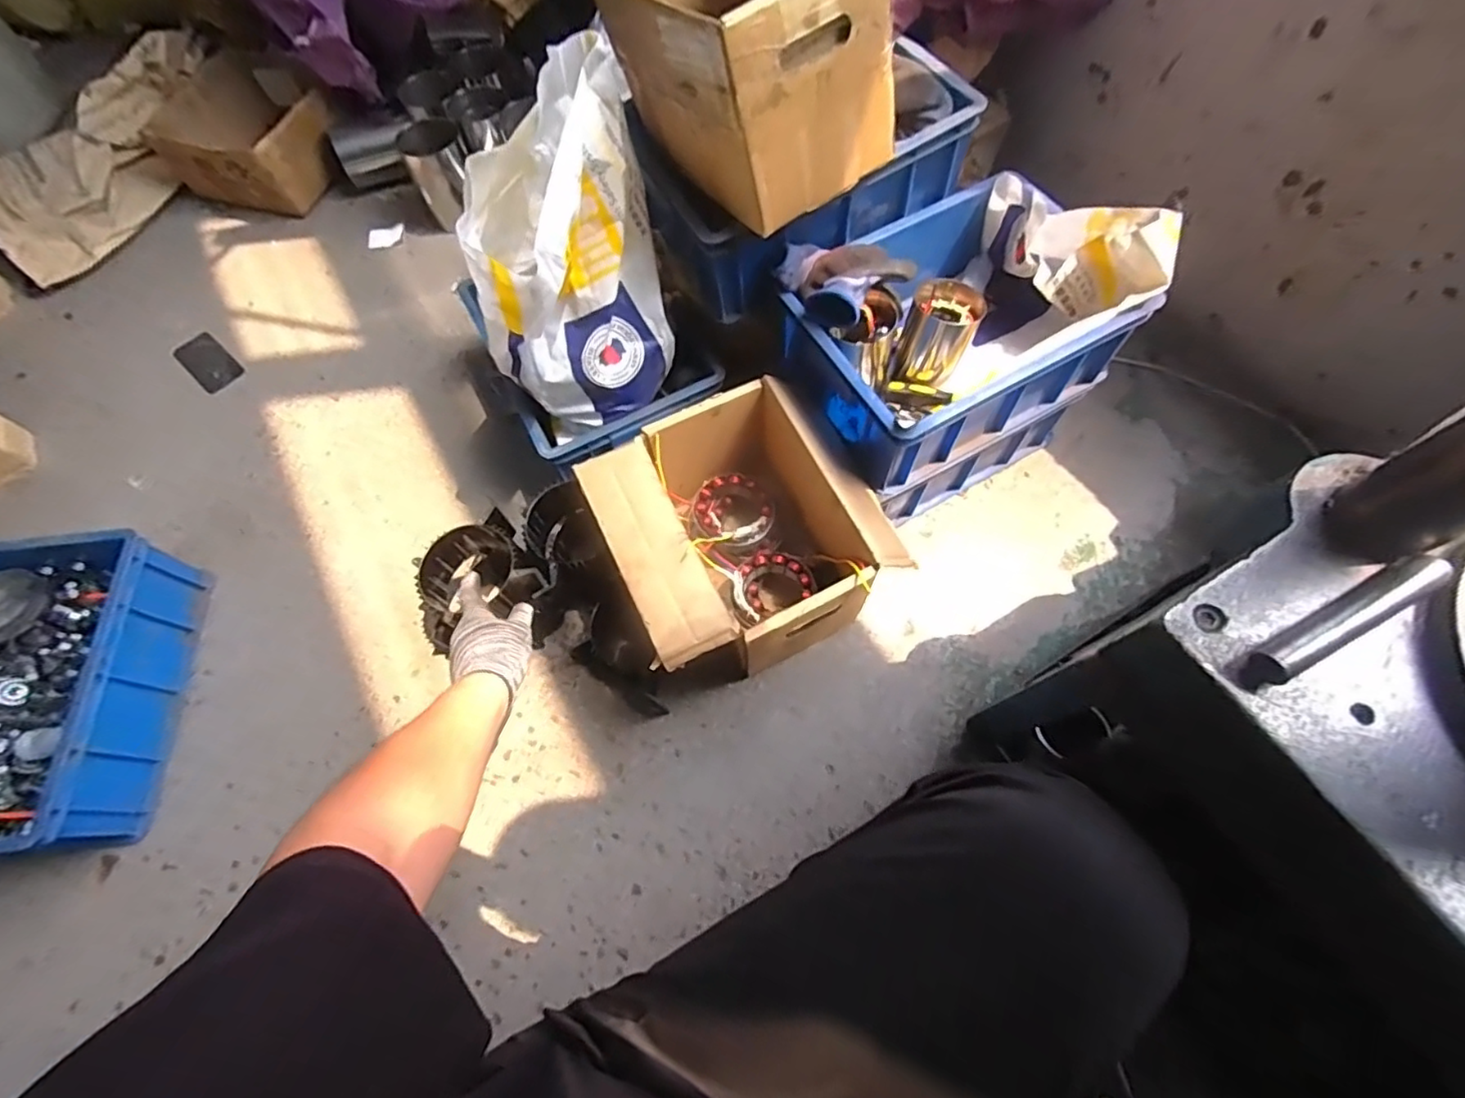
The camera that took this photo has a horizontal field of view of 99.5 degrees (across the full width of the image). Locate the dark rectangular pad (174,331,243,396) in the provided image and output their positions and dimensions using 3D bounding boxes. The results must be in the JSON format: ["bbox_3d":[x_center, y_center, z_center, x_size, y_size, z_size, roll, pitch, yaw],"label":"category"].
[{"bbox_3d":[-0.965,-0.344,1.141,0.161,0.011,0.072,36,66,20],"label":"dark rectangular pad"}]

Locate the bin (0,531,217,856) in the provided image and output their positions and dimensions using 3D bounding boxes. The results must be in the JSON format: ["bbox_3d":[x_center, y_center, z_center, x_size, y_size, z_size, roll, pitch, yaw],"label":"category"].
[{"bbox_3d":[-0.931,0.187,0.826,0.317,0.134,0.399,-6,67,-1],"label":"bin"}]

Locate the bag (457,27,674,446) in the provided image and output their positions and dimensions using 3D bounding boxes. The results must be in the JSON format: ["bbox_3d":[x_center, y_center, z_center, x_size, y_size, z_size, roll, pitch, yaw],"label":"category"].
[{"bbox_3d":[-0.200,-0.335,0.762,0.210,0.350,0.229,-13,67,-4],"label":"bag"}]

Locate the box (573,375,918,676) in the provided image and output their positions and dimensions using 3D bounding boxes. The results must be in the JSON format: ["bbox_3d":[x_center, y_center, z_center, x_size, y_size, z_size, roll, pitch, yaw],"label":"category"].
[{"bbox_3d":[0.015,-0.017,0.850,0.337,0.203,0.324,-25,68,-9],"label":"box"}]

